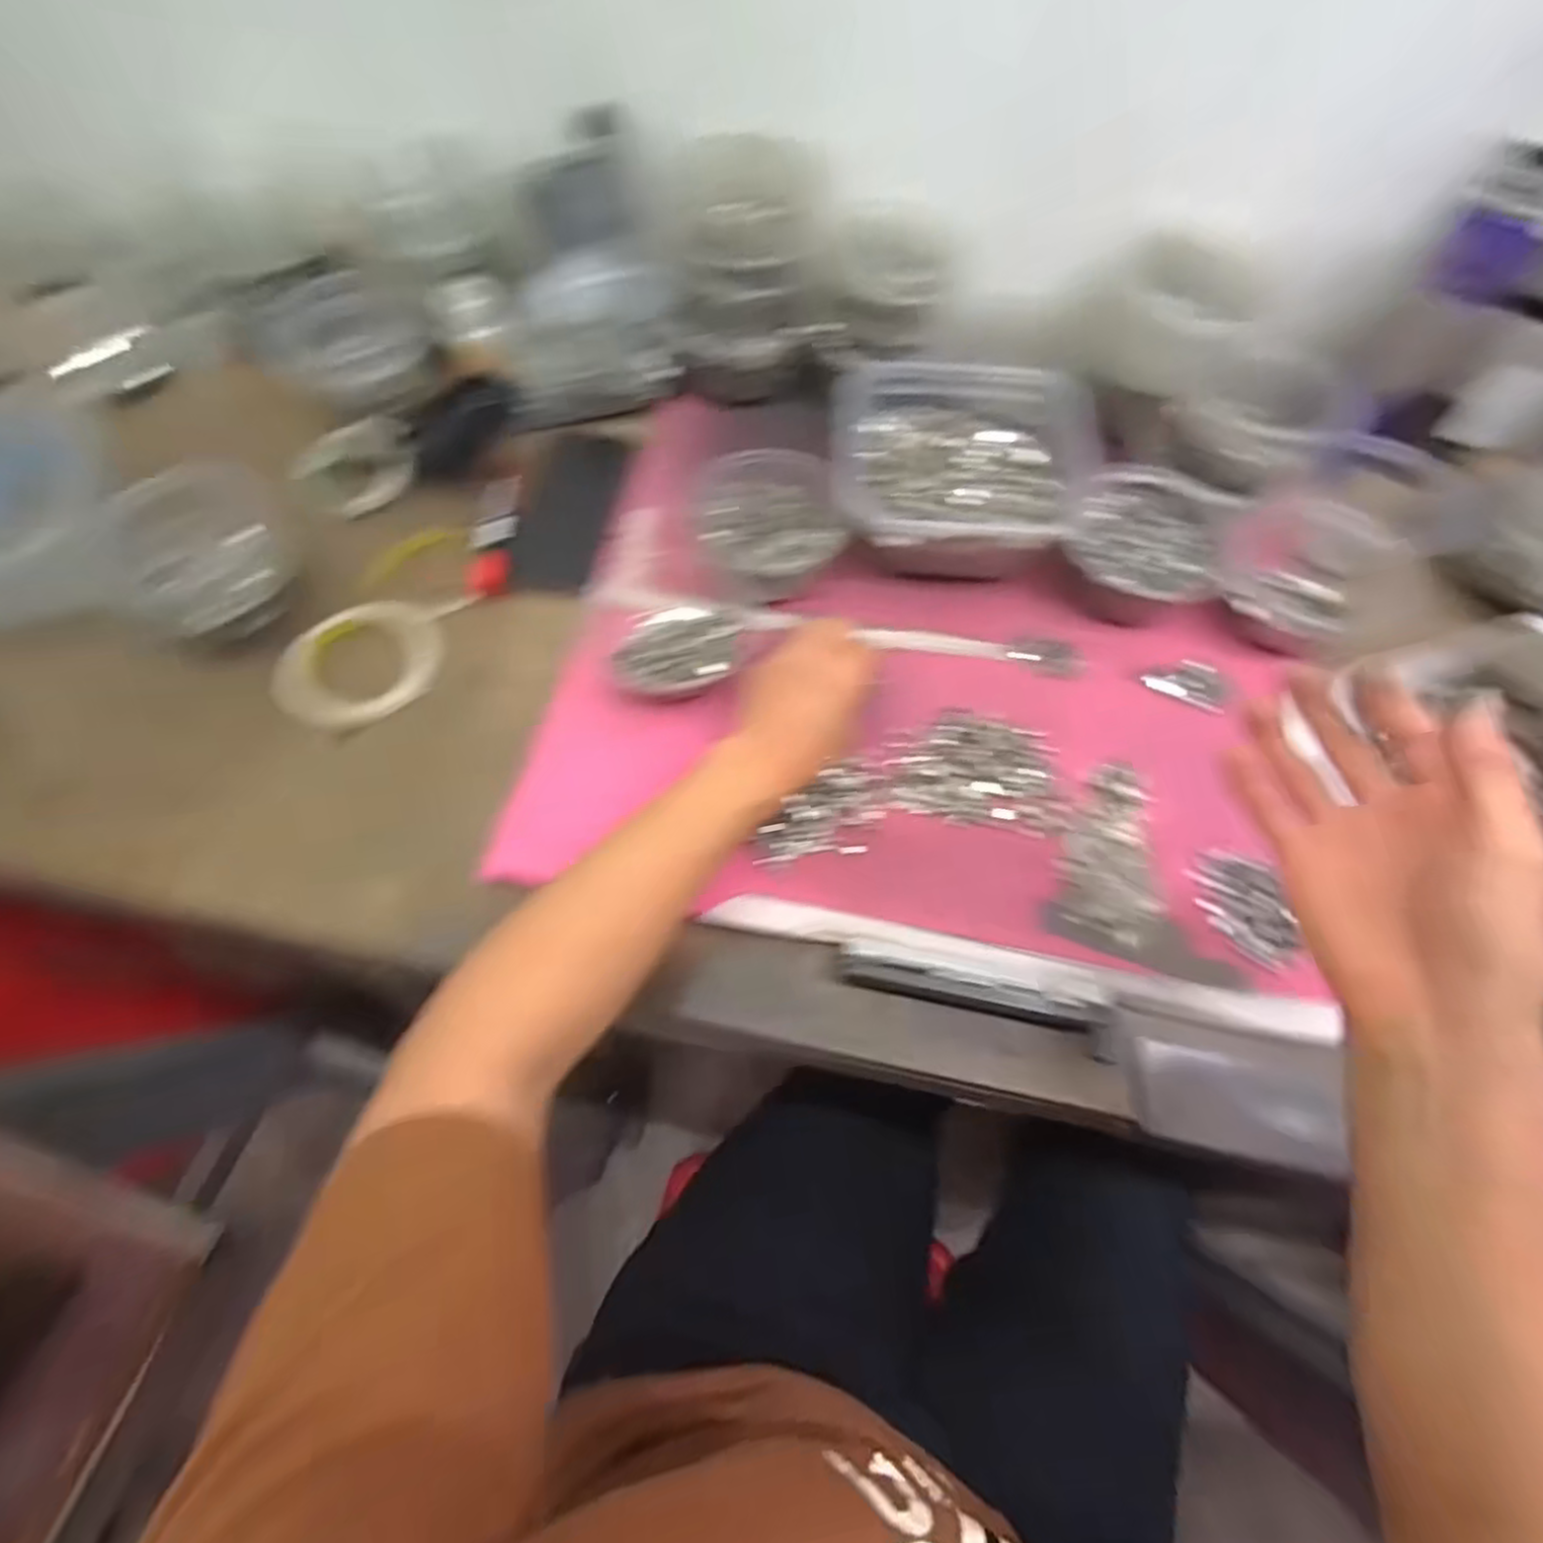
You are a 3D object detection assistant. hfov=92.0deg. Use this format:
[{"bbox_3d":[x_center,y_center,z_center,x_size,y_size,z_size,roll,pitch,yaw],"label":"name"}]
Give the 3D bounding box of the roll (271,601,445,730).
[{"bbox_3d":[-0.294,-0.078,0.534,0.111,0.025,0.084,-32,67,-17],"label":"roll"}]

